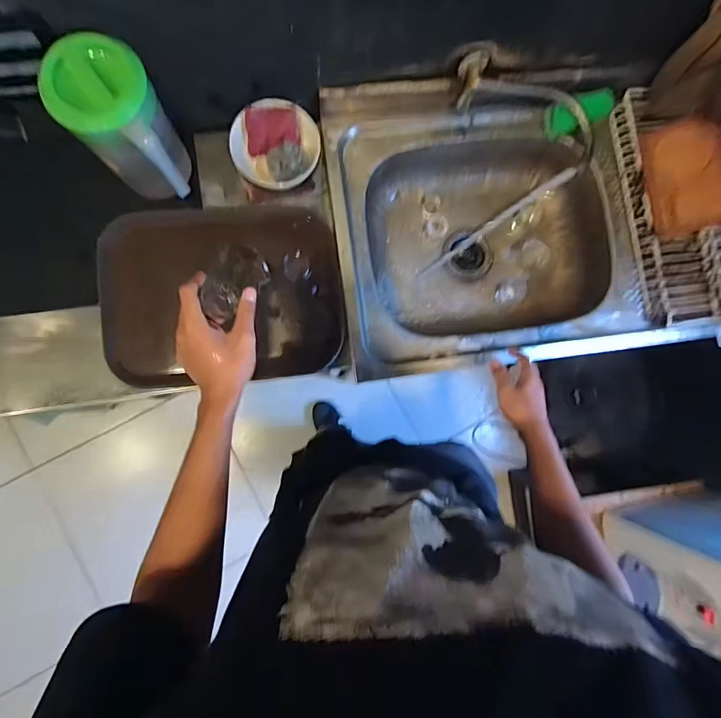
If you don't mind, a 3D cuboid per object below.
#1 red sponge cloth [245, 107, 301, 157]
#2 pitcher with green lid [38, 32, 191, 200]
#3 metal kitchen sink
[{"bbox_3d":[-0.153,-0.399,0.742,0.091,0.074,0.007,-5,43,-12],"label":"red sponge cloth"},{"bbox_3d":[-0.330,-0.326,0.633,0.128,0.216,0.157,-41,91,-6],"label":"pitcher with green lid"},{"bbox_3d":[0.236,-0.242,0.829,0.562,0.217,0.482,-9,87,-6],"label":"metal kitchen sink"}]

